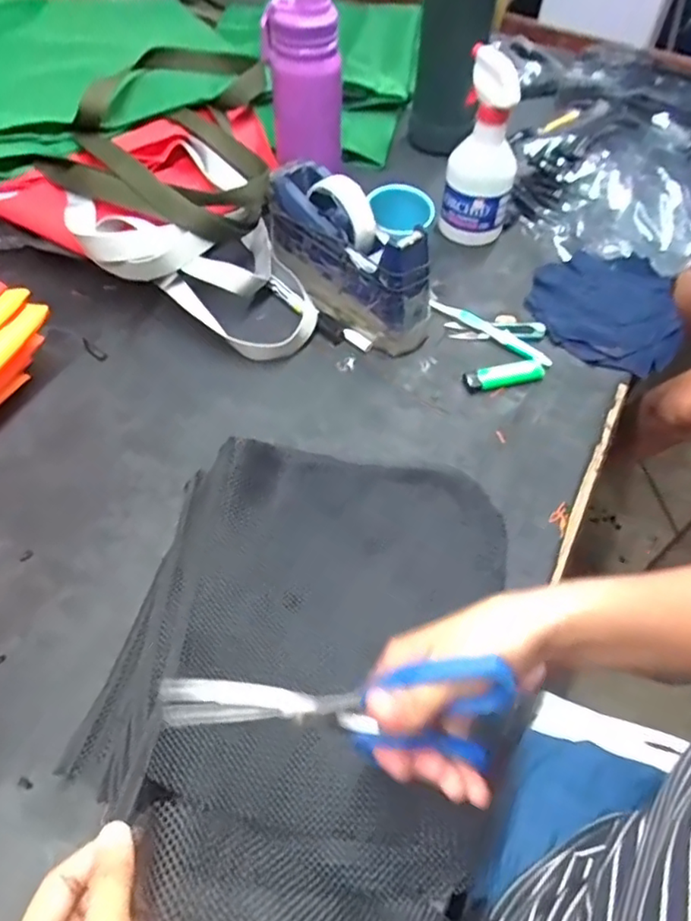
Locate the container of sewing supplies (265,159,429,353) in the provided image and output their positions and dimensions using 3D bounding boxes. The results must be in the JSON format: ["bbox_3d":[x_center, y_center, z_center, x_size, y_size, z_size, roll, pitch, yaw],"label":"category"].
[{"bbox_3d":[0.000,-0.212,0.616,0.075,0.122,0.207,-30,61,-22],"label":"container of sewing supplies"}]

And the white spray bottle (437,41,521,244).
[{"bbox_3d":[0.160,-0.346,0.678,0.079,0.193,0.072,12,54,6],"label":"white spray bottle"}]

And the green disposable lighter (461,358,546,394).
[{"bbox_3d":[0.159,-0.086,0.598,0.085,0.009,0.028,-10,55,-10],"label":"green disposable lighter"}]

